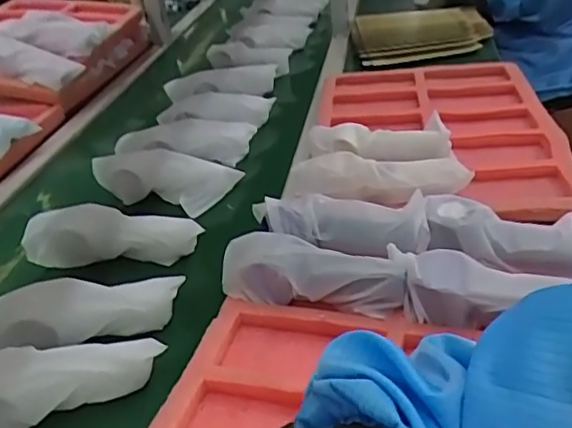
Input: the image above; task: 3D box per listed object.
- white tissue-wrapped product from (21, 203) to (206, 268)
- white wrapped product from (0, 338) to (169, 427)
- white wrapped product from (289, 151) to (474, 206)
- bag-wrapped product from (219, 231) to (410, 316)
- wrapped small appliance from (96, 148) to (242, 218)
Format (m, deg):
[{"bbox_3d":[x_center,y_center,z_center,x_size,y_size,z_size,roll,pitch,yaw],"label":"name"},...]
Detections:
[{"bbox_3d":[-0.201,0.021,0.687,0.203,0.060,0.045,-4,31,5],"label":"white tissue-wrapped product"},{"bbox_3d":[-0.208,0.142,0.509,0.193,0.053,0.050,-17,32,-16],"label":"white wrapped product"},{"bbox_3d":[0.113,-0.043,0.708,0.207,0.048,0.060,-1,31,10],"label":"white wrapped product"},{"bbox_3d":[0.025,0.056,0.566,0.174,0.060,0.058,3,32,16],"label":"bag-wrapped product"},{"bbox_3d":[-0.161,-0.043,0.793,0.193,0.081,0.041,-3,31,7],"label":"wrapped small appliance"}]

